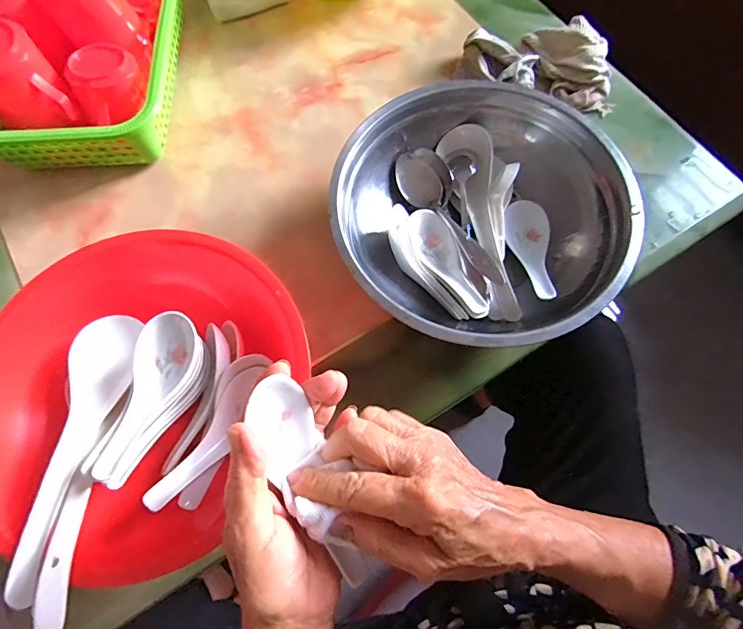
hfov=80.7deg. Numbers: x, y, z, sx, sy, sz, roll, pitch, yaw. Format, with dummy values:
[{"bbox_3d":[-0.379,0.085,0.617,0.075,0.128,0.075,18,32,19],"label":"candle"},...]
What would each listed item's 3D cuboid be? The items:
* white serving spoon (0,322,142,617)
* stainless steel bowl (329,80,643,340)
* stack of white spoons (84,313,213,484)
[{"bbox_3d":[-0.219,0.090,0.325,0.041,0.029,0.205,-2,53,0],"label":"white serving spoon"},{"bbox_3d":[0.099,-0.085,0.407,0.250,0.070,0.243,0,70,0],"label":"stainless steel bowl"},{"bbox_3d":[-0.170,0.063,0.336,0.053,0.040,0.130,7,70,3],"label":"stack of white spoons"}]

